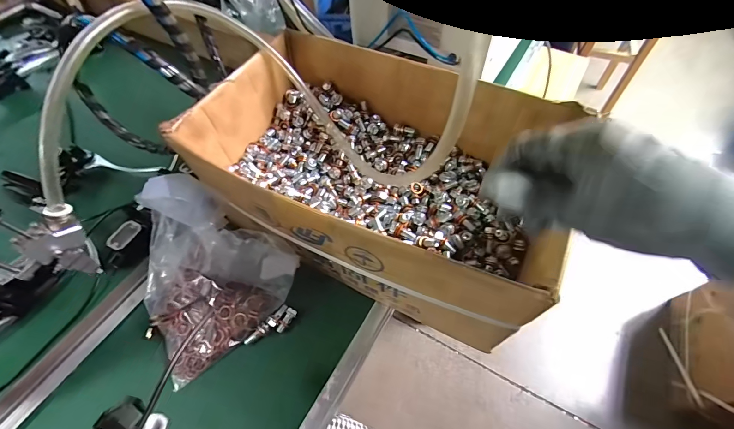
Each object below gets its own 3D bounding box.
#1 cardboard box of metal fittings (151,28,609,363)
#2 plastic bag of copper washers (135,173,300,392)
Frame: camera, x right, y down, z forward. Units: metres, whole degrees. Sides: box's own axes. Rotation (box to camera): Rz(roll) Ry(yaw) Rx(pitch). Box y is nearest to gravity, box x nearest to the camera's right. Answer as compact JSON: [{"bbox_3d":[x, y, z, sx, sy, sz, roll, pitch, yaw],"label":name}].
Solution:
[{"bbox_3d":[0.004,-0.054,0.375,0.372,0.116,0.231,23,61,14],"label":"cardboard box of metal fittings"},{"bbox_3d":[-0.188,0.077,0.357,0.160,0.097,0.161,27,62,16],"label":"plastic bag of copper washers"}]

